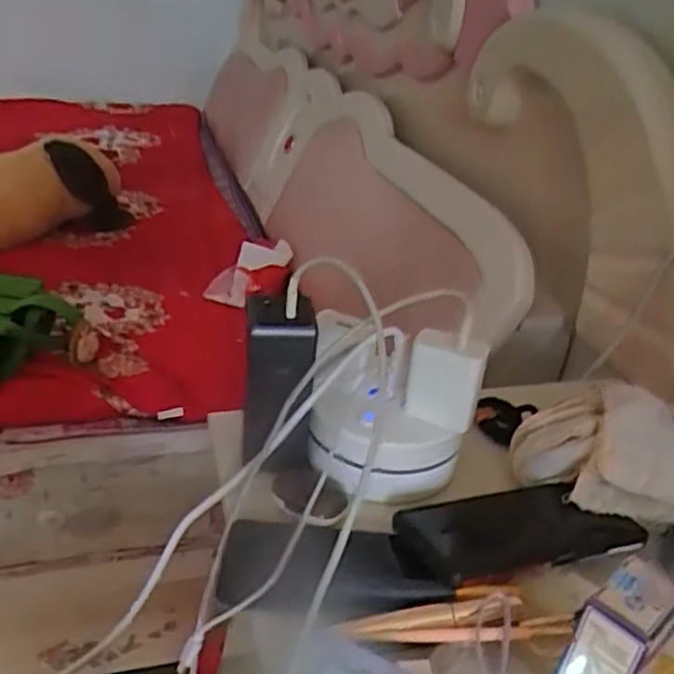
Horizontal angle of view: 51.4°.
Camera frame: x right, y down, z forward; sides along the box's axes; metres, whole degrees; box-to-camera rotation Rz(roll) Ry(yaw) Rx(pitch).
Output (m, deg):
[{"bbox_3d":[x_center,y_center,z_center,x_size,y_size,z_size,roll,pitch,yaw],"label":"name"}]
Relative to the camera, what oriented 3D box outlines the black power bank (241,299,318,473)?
[{"bbox_3d":[-0.045,0.039,0.513,0.055,0.131,0.063,4,29,-5],"label":"black power bank"}]

